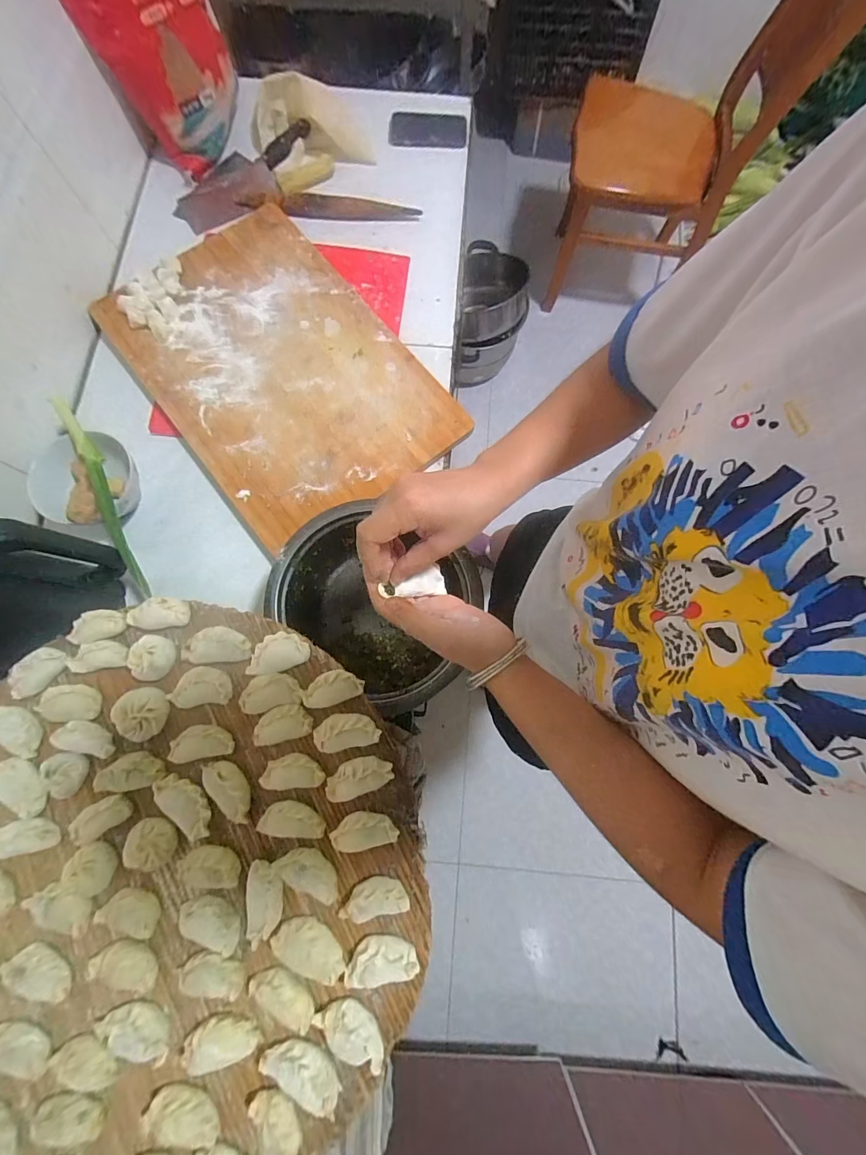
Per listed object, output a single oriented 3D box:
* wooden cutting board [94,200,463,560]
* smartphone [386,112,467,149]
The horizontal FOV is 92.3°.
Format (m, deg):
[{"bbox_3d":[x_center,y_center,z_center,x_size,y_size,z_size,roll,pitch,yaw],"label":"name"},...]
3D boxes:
[{"bbox_3d":[-0.259,-0.352,0.684,0.372,0.037,0.577,-36,80,-8],"label":"wooden cutting board"},{"bbox_3d":[-0.011,-0.890,0.822,0.151,0.011,0.084,2,77,0],"label":"smartphone"}]

